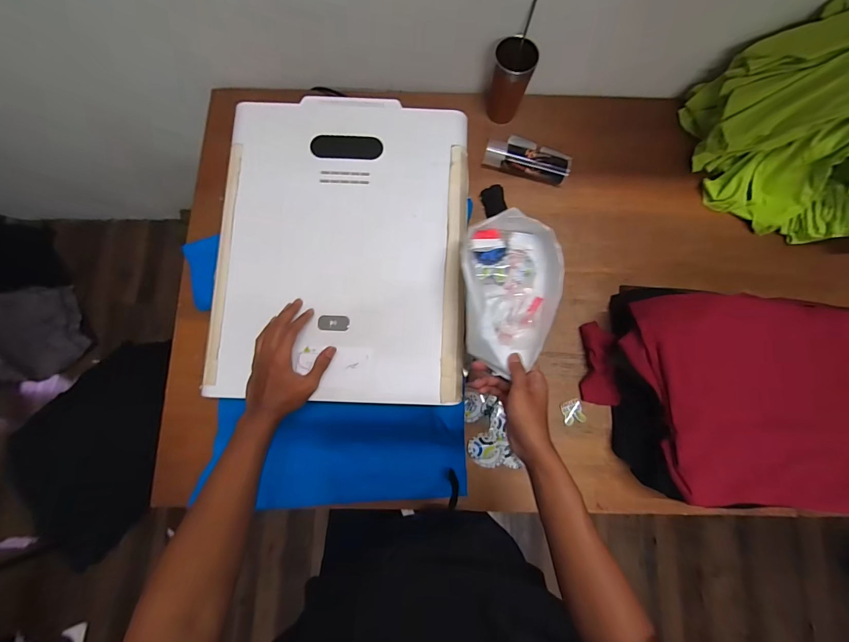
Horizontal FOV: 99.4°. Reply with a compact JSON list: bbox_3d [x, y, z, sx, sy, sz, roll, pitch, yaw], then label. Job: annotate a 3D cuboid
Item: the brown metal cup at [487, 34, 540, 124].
[{"bbox_3d":[0.174,-0.491,0.758,0.076,0.162,0.074,0,80,-2],"label":"brown metal cup"}]

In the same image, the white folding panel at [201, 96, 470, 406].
[{"bbox_3d":[-0.132,-0.128,0.589,0.398,0.028,0.499,2,80,-1],"label":"white folding panel"}]

